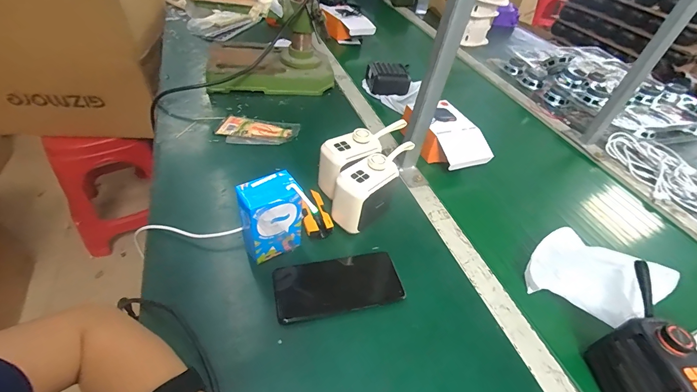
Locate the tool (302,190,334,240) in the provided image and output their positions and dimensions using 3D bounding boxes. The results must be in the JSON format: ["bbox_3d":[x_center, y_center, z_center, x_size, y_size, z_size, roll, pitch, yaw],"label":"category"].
[{"bbox_3d":[-0.050,0.027,0.480,0.038,0.017,0.078,-11,47,-20],"label":"tool"}]

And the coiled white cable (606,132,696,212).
[{"bbox_3d":[0.650,-0.042,0.658,0.182,0.030,0.238,-1,45,-11],"label":"coiled white cable"}]

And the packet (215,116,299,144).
[{"bbox_3d":[-0.170,-0.123,0.630,0.147,0.018,0.077,1,44,-9],"label":"packet"}]

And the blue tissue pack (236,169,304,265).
[{"bbox_3d":[-0.098,0.027,0.408,0.074,0.103,0.048,-20,51,-27],"label":"blue tissue pack"}]

